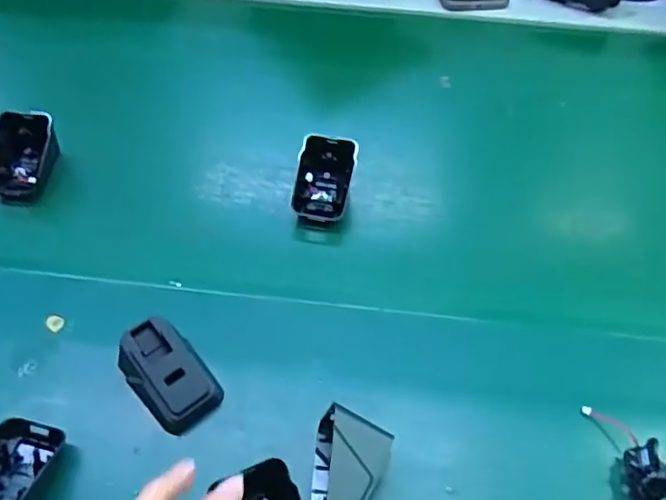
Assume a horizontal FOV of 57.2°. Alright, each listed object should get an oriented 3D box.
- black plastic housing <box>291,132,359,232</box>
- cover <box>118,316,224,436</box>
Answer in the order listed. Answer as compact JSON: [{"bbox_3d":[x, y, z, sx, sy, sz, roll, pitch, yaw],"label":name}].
[{"bbox_3d":[-0.008,-0.054,0.483,0.044,0.019,0.072,13,84,-3],"label":"black plastic housing"},{"bbox_3d":[-0.102,0.075,0.373,0.042,0.034,0.060,-36,63,-27],"label":"cover"}]

